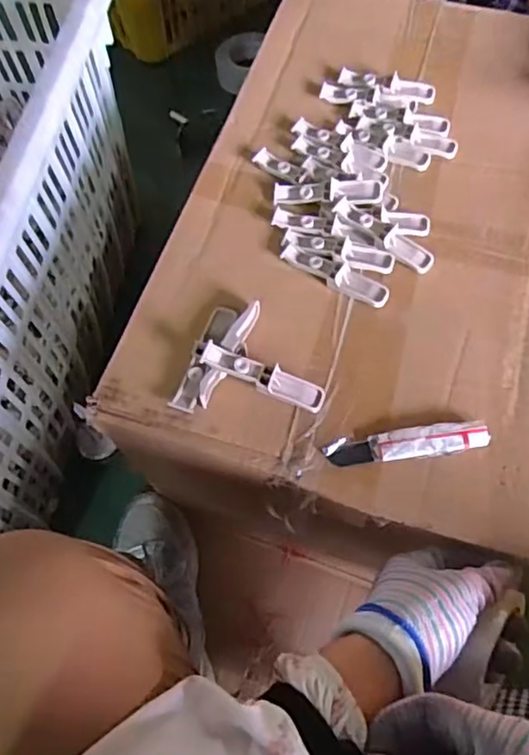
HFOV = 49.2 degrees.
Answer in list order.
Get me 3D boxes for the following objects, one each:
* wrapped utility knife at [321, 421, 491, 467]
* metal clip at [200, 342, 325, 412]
[{"bbox_3d":[0.105,0.049,0.430,0.117,0.016,0.023,-5,64,-1],"label":"wrapped utility knife"},{"bbox_3d":[-0.001,0.000,0.447,0.099,0.012,0.023,24,67,-2],"label":"metal clip"}]

